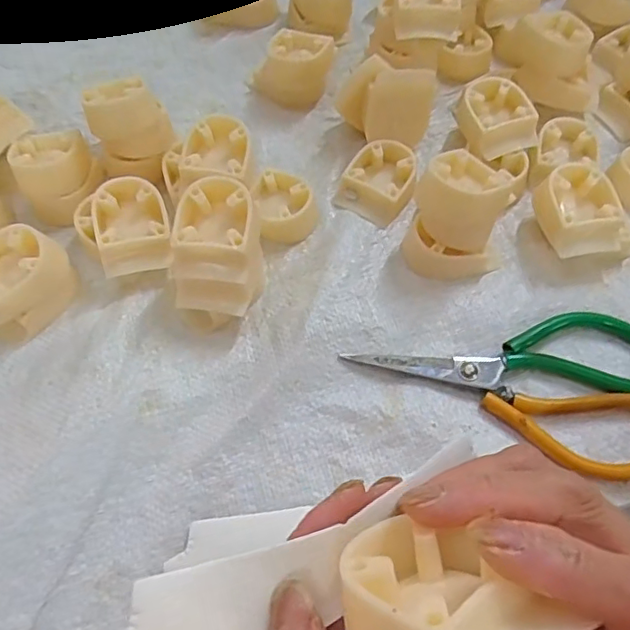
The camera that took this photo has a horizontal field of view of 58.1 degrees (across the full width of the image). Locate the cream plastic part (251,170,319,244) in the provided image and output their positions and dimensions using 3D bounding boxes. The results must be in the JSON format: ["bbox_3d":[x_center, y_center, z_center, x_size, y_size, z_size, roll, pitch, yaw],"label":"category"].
[{"bbox_3d":[-0.020,-0.076,0.397,0.042,0.020,0.052,-9,61,-6],"label":"cream plastic part"}]

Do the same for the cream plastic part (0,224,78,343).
[{"bbox_3d":[-0.185,-0.023,0.351,0.052,0.040,0.061,40,67,19],"label":"cream plastic part"}]

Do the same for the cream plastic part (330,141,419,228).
[{"bbox_3d":[0.048,-0.097,0.409,0.050,0.021,0.057,31,65,16],"label":"cream plastic part"}]

